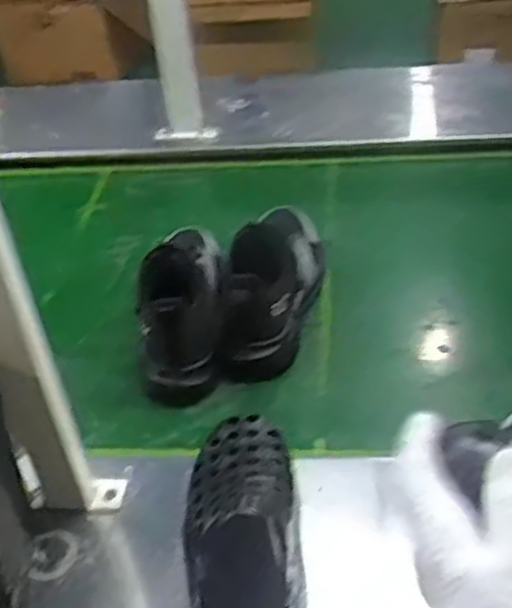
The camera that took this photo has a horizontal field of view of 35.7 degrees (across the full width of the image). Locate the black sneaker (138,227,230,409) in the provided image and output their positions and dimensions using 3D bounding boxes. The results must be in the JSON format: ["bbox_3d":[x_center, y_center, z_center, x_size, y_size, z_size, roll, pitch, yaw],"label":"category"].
[{"bbox_3d":[-0.077,-0.026,0.840,0.087,0.140,0.236,-7,39,-1],"label":"black sneaker"}]

